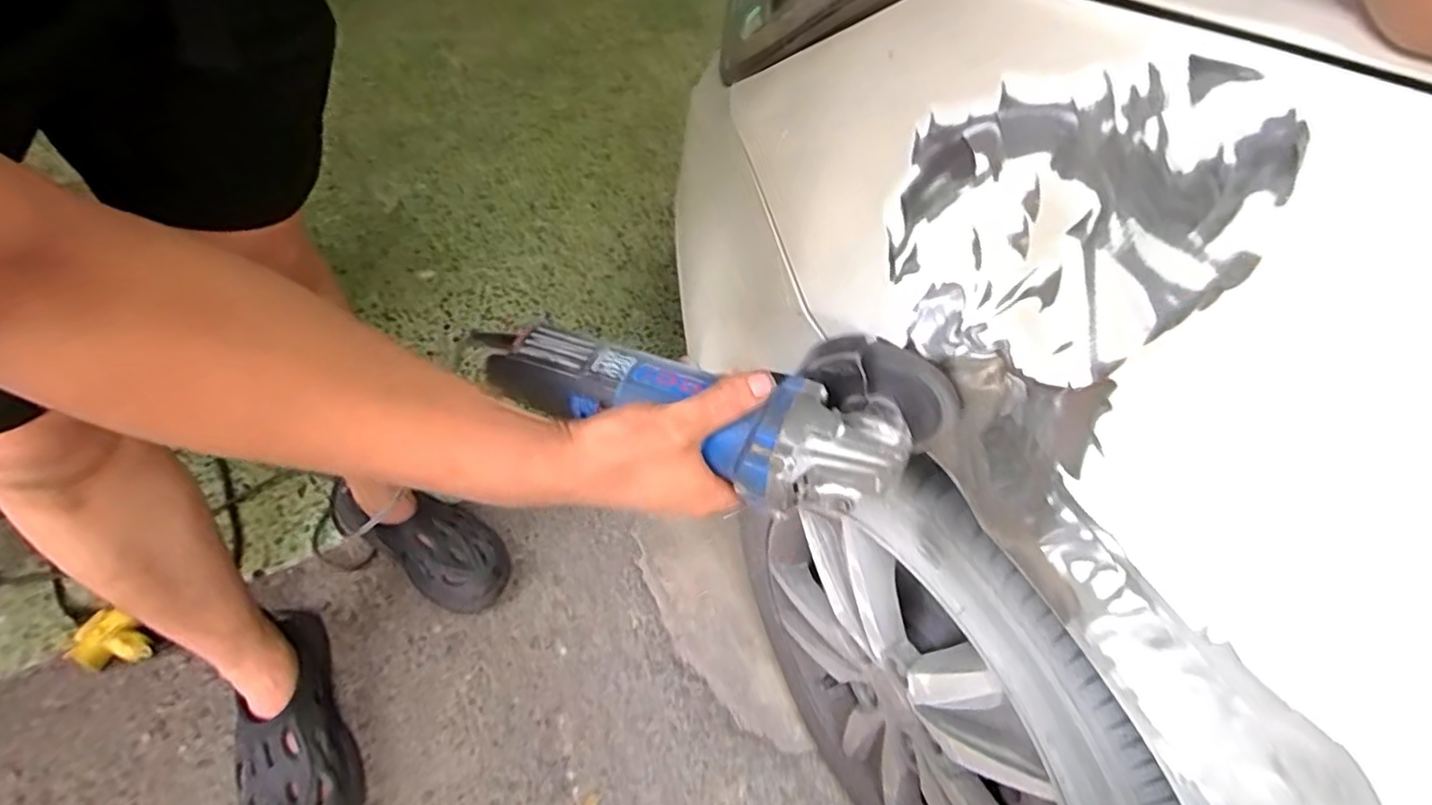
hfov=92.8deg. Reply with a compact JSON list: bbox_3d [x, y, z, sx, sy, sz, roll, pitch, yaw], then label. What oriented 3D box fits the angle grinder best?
[{"bbox_3d":[-0.006,0.003,0.411,0.285,0.077,0.089,10,49,10],"label":"angle grinder"}]

